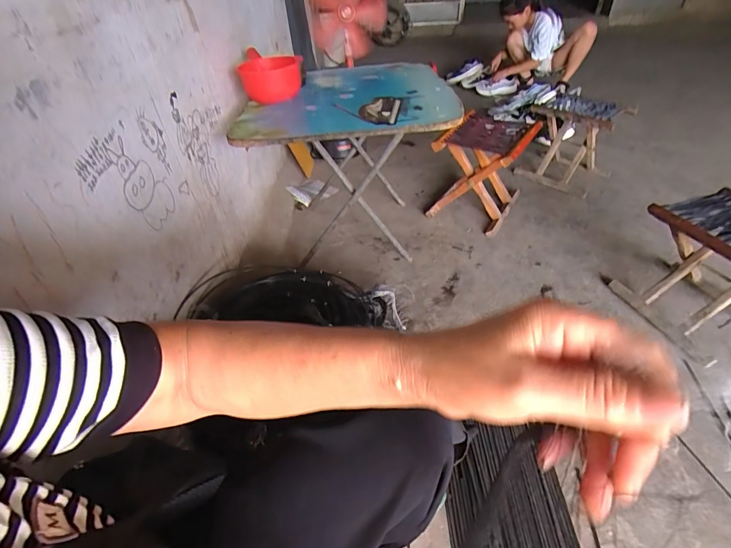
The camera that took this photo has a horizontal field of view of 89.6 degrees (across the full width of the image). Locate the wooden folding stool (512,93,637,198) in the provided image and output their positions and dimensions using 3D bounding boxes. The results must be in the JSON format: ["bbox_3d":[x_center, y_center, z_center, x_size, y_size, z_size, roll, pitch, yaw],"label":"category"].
[{"bbox_3d":[0.852,-0.550,1.523,0.324,0.282,0.325,-29,49,-25],"label":"wooden folding stool"}]

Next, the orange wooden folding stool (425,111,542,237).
[{"bbox_3d":[0.424,-0.380,1.349,0.279,0.301,0.306,22,48,25],"label":"orange wooden folding stool"}]

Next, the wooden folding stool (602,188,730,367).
[{"bbox_3d":[0.871,-0.003,0.917,0.255,0.275,0.305,-15,44,-12],"label":"wooden folding stool"}]

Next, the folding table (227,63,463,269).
[{"bbox_3d":[-0.047,-0.375,1.200,0.547,0.454,0.636,-3,42,1],"label":"folding table"}]

